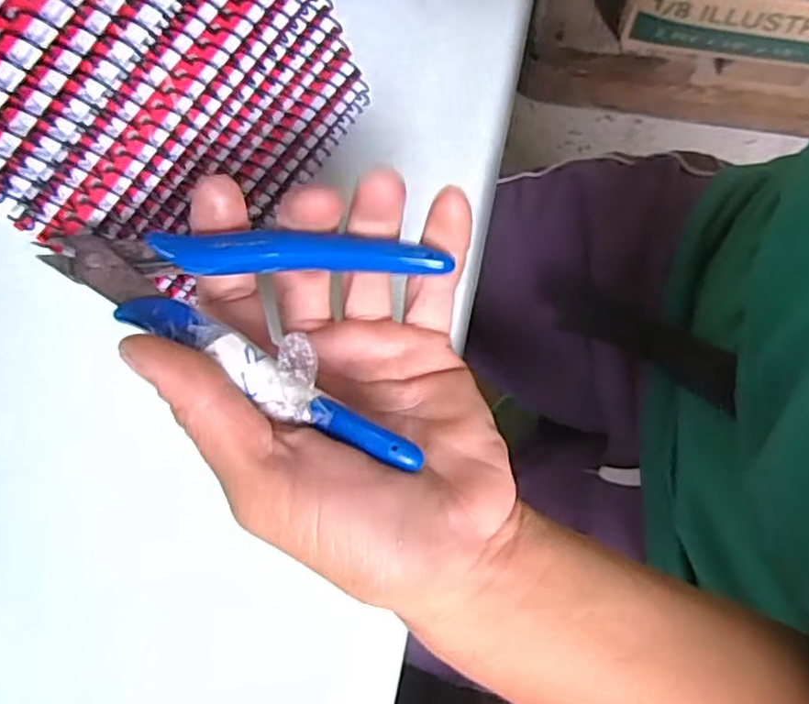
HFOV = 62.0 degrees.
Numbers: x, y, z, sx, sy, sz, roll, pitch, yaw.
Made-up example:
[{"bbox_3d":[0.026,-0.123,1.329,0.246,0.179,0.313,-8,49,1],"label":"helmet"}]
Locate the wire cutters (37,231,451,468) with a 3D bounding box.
[{"bbox_3d":[-0.042,-0.020,0.197,0.117,0.014,0.060,24,81,5],"label":"wire cutters"}]

